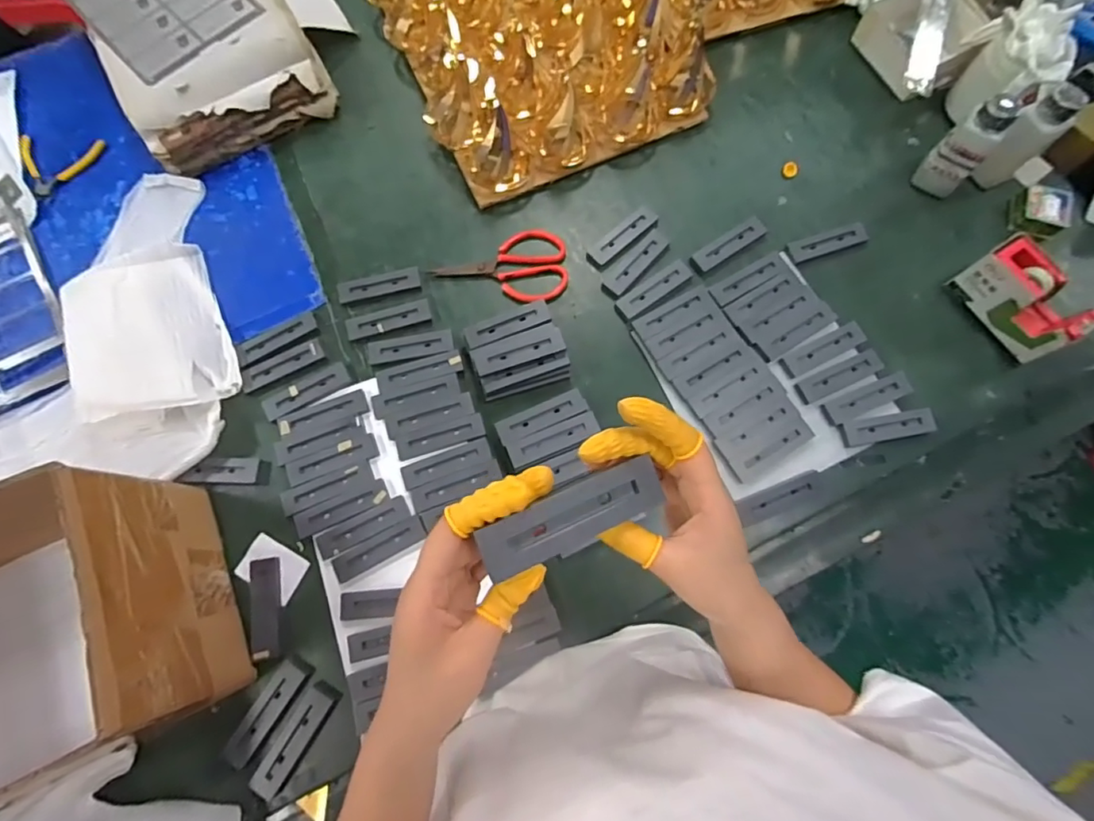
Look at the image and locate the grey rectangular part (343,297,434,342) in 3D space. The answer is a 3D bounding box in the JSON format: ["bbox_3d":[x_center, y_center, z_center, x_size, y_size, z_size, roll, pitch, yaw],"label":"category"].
[{"bbox_3d":[-0.209,-0.120,0.690,0.108,0.007,0.034,-18,75,-4],"label":"grey rectangular part"}]

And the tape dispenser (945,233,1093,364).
[{"bbox_3d":[0.582,-0.134,0.643,0.055,0.081,0.138,-31,76,-7],"label":"tape dispenser"}]

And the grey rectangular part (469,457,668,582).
[{"bbox_3d":[0.014,0.059,0.290,0.104,0.016,0.032,-21,75,-18],"label":"grey rectangular part"}]

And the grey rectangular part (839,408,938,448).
[{"bbox_3d":[0.410,0.020,0.630,0.113,0.010,0.030,-11,75,-2],"label":"grey rectangular part"}]

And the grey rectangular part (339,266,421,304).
[{"bbox_3d":[-0.227,-0.171,0.708,0.109,0.007,0.032,-15,75,-3],"label":"grey rectangular part"}]

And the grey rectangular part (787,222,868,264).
[{"bbox_3d":[0.376,-0.226,0.703,0.106,0.007,0.032,-18,75,-4],"label":"grey rectangular part"}]

